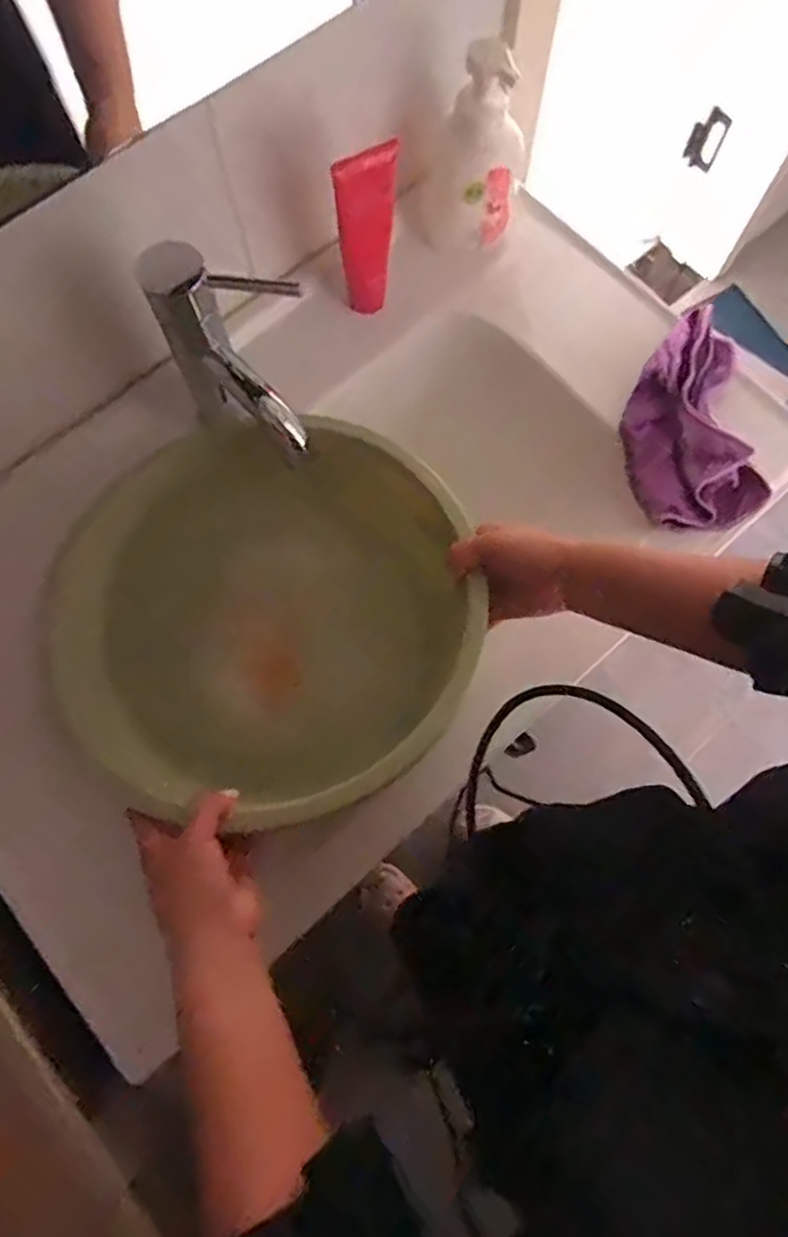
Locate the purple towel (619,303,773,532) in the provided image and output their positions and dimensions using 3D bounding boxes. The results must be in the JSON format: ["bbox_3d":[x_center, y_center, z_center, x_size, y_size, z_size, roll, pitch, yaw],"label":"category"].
[{"bbox_3d":[0.269,-0.179,0.624,0.109,0.052,0.204,-6,74,-1],"label":"purple towel"}]

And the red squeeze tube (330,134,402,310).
[{"bbox_3d":[-0.022,-0.323,0.572,0.048,0.157,0.022,-4,74,-1],"label":"red squeeze tube"}]

